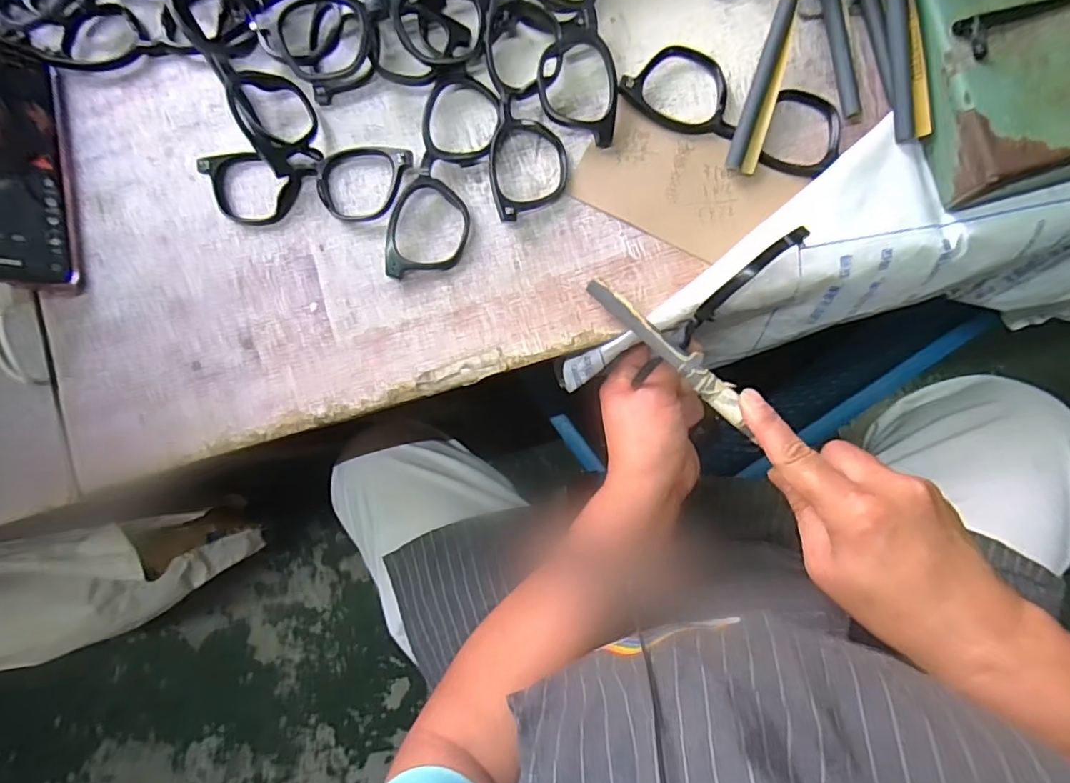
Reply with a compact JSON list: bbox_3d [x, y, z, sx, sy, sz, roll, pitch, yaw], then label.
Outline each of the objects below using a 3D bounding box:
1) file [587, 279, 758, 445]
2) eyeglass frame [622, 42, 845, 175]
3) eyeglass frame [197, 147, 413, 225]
[{"bbox_3d":[0.076,-0.024,0.312,0.116,0.008,0.017,44,94,12],"label":"file"},{"bbox_3d":[0.120,-0.173,0.334,0.133,0.012,0.054,22,88,7],"label":"eyeglass frame"},{"bbox_3d":[-0.145,-0.133,0.353,0.136,0.013,0.048,0,86,5],"label":"eyeglass frame"}]

